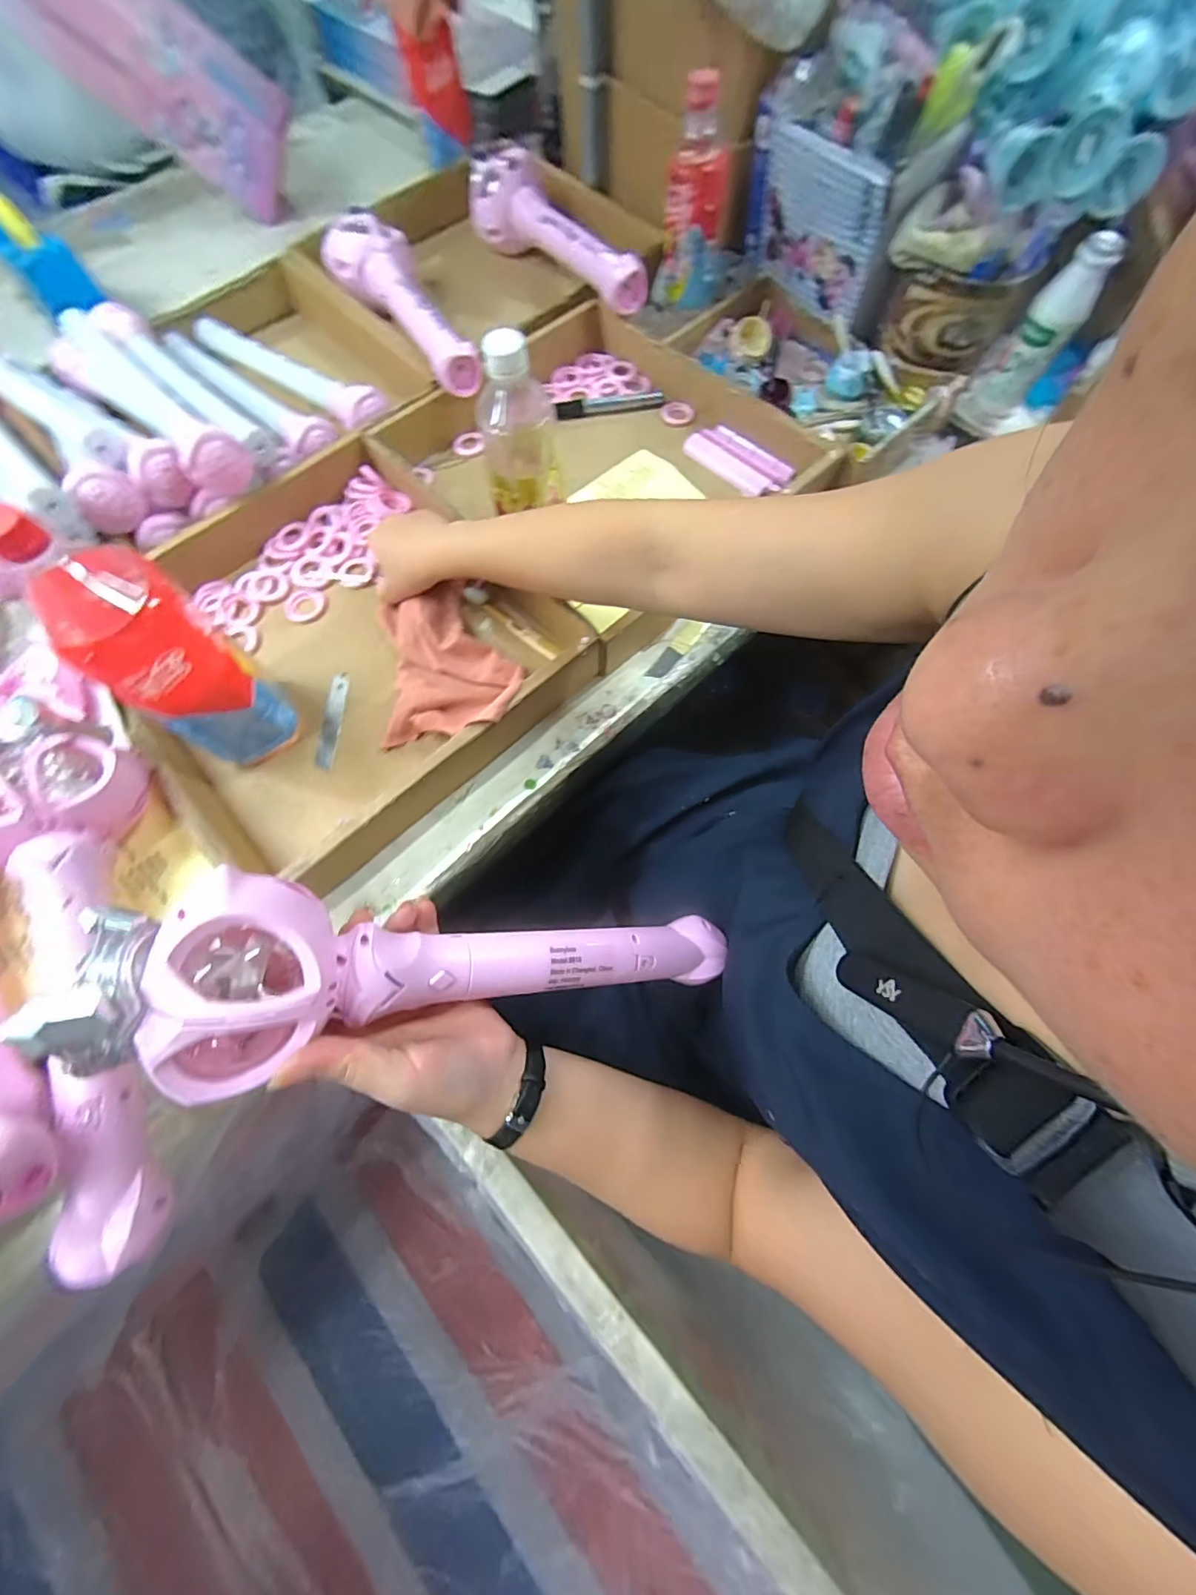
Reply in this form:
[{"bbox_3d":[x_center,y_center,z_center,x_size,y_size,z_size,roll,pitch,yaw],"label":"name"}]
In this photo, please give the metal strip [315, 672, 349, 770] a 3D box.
[{"bbox_3d":[-0.250,-0.073,0.475,0.016,0.004,0.097,4,72,-8],"label":"metal strip"}]

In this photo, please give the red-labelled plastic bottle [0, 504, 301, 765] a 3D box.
[{"bbox_3d":[-0.316,-0.105,0.371,0.083,0.214,0.076,42,76,13],"label":"red-labelled plastic bottle"}]

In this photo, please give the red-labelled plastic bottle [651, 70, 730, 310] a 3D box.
[{"bbox_3d":[0.108,-0.656,0.552,0.077,0.159,0.079,8,71,3],"label":"red-labelled plastic bottle"}]

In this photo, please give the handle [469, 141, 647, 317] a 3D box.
[{"bbox_3d":[-0.057,-0.714,0.647,0.069,0.069,0.353,-35,74,-11],"label":"handle"}]

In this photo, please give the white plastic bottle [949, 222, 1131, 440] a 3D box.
[{"bbox_3d":[0.474,-0.501,0.550,0.063,0.153,0.076,32,74,11],"label":"white plastic bottle"}]

